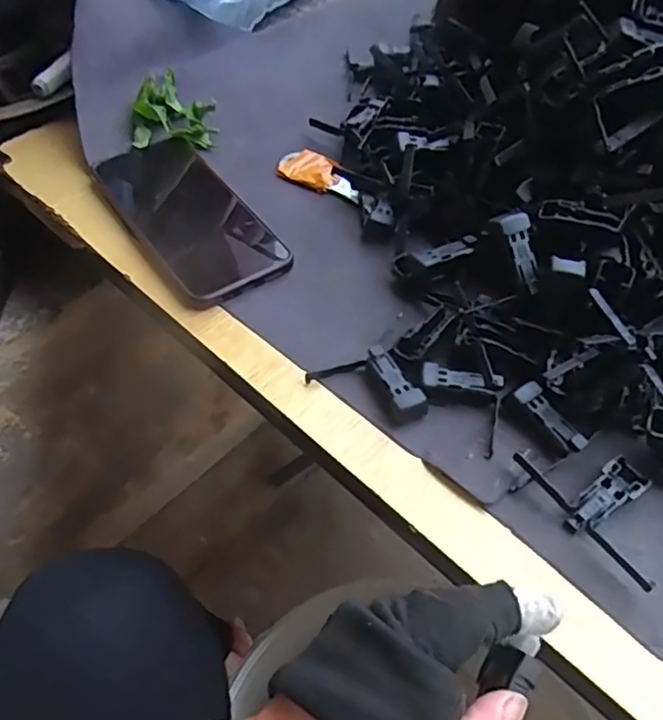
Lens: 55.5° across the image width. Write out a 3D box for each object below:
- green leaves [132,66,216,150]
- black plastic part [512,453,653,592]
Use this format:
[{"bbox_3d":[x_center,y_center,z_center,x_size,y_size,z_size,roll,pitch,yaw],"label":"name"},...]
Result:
[{"bbox_3d":[-0.131,-0.205,0.516,0.063,0.029,0.072,-9,53,-11],"label":"green leaves"},{"bbox_3d":[0.139,0.071,0.322,0.046,0.012,0.081,-30,60,-24],"label":"black plastic part"}]

